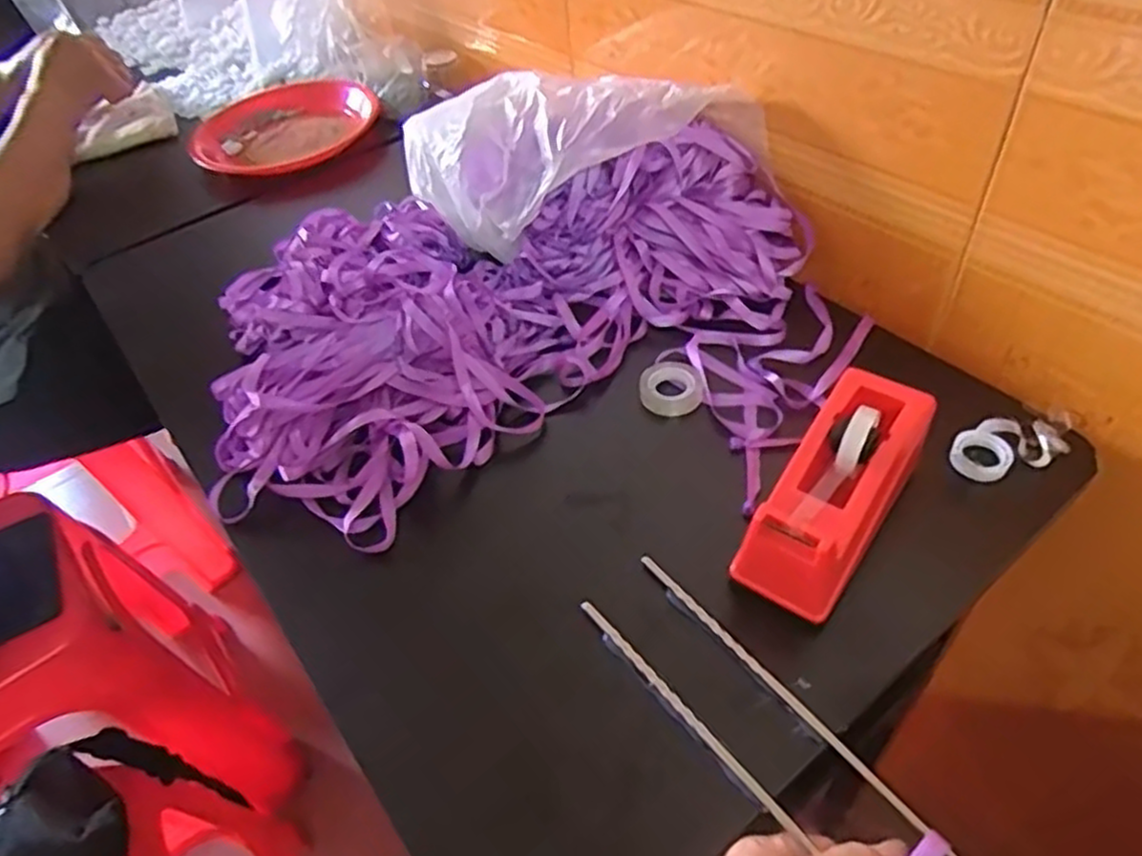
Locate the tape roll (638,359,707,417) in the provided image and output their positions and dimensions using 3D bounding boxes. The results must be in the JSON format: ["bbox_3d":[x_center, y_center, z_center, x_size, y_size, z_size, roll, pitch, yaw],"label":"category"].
[{"bbox_3d":[0.078,-0.035,0.583,0.048,0.018,0.053,-5,46,3],"label":"tape roll"}]

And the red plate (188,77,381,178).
[{"bbox_3d":[-0.383,-0.402,0.971,0.225,0.038,0.237,-2,47,2],"label":"red plate"}]

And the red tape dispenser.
[{"bbox_3d":[0.160,0.040,0.458,0.063,0.075,0.157,27,54,29],"label":"red tape dispenser"}]

